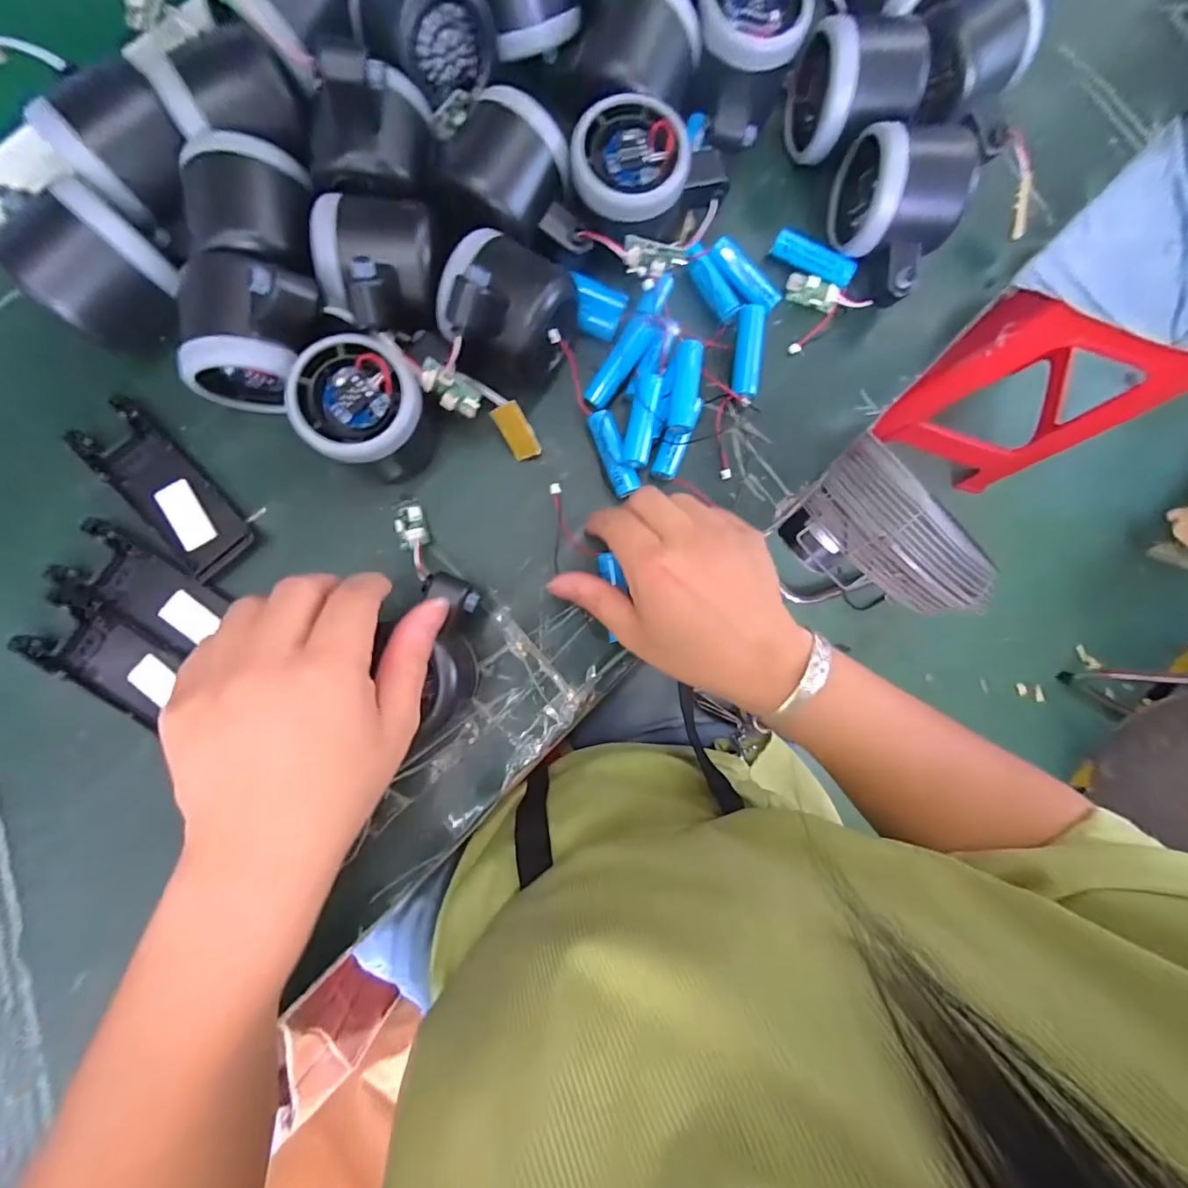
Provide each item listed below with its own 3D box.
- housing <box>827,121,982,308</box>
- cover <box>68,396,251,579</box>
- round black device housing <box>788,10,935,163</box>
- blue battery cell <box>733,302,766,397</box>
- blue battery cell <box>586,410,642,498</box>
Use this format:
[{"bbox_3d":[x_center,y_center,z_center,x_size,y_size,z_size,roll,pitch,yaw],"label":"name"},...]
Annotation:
[{"bbox_3d":[0.167,-0.212,0.284,0.054,0.060,0.081,5,87,-4],"label":"housing"},{"bbox_3d":[-0.229,-0.056,0.272,0.038,0.008,0.097,-42,91,-5],"label":"cover"},{"bbox_3d":[0.145,-0.281,0.286,0.055,0.061,0.062,-5,88,-4],"label":"round black device housing"},{"bbox_3d":[0.088,-0.140,0.295,0.015,0.014,0.050,2,87,-4],"label":"blue battery cell"},{"bbox_3d":[0.011,-0.079,0.289,0.015,0.015,0.049,-25,89,-5],"label":"blue battery cell"}]

